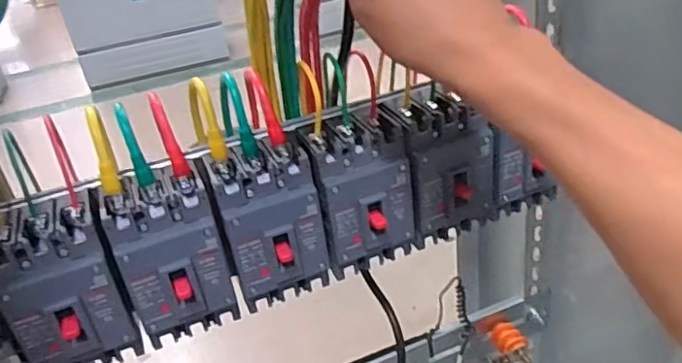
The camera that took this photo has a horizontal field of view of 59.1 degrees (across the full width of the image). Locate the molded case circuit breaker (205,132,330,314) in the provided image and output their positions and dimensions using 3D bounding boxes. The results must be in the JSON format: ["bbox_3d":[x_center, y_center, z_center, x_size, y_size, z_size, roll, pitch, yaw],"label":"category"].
[{"bbox_3d":[-0.056,0.036,0.490,0.077,0.120,0.064,-17,33,-14],"label":"molded case circuit breaker"}]

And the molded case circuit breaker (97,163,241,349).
[{"bbox_3d":[-0.131,0.060,0.469,0.077,0.114,0.062,-19,34,-18],"label":"molded case circuit breaker"}]

